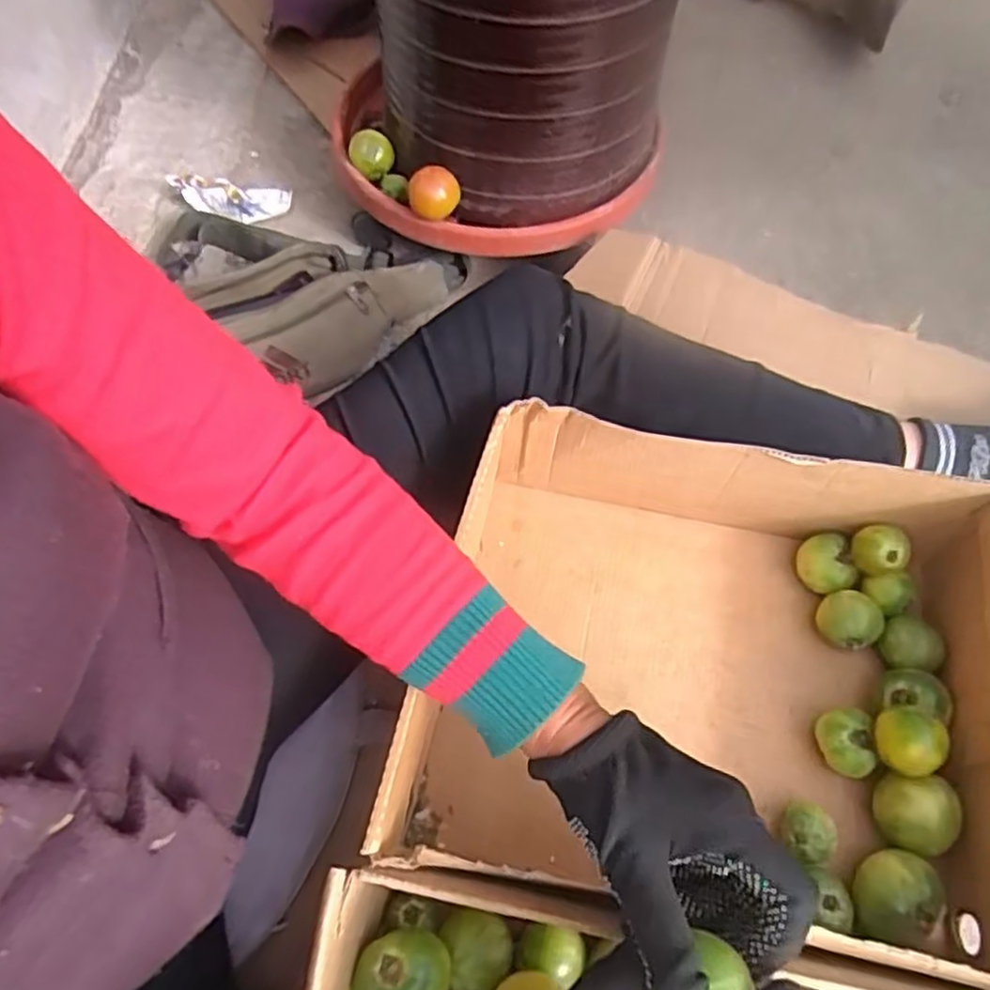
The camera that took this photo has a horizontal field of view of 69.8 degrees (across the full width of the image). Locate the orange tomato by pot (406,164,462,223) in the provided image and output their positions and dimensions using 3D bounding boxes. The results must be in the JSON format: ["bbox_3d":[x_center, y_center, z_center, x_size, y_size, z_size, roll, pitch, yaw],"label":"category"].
[{"bbox_3d":[-0.057,-0.281,0.668,0.047,0.043,0.038,-9,63,-4],"label":"orange tomato by pot"}]

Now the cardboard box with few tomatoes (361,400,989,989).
[{"bbox_3d":[0.138,0.106,0.436,0.339,0.110,0.269,13,63,8],"label":"cardboard box with few tomatoes"}]

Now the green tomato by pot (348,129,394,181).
[{"bbox_3d":[-0.123,-0.337,0.709,0.043,0.033,0.039,-9,63,-4],"label":"green tomato by pot"}]

